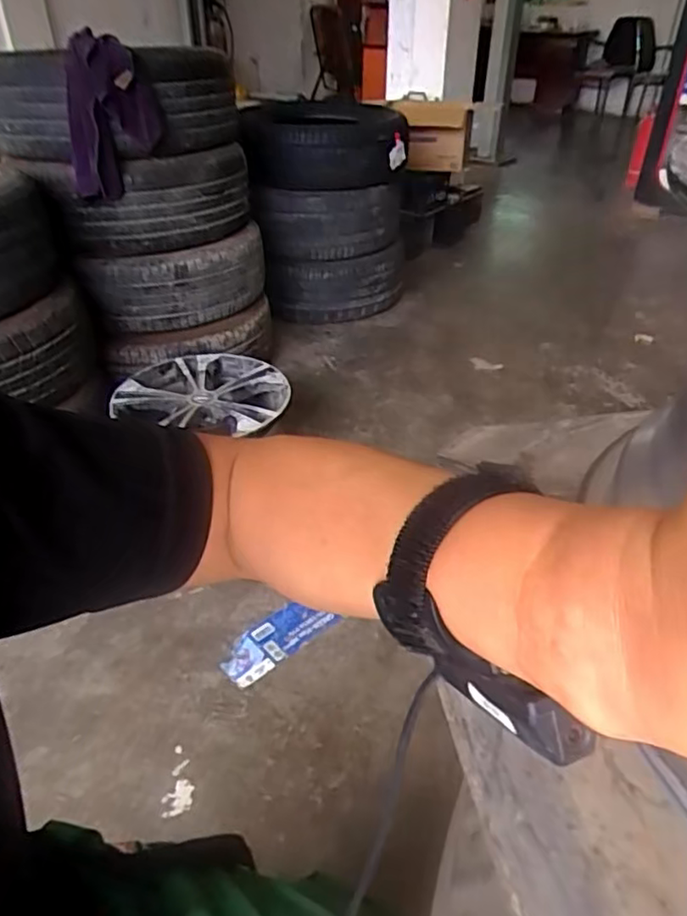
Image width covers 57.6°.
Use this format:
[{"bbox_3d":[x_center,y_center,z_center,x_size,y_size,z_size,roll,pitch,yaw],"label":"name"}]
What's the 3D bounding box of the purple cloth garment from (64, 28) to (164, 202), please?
[{"bbox_3d":[-0.552,-0.804,1.483,0.218,0.321,0.076,-15,39,-20],"label":"purple cloth garment"}]

